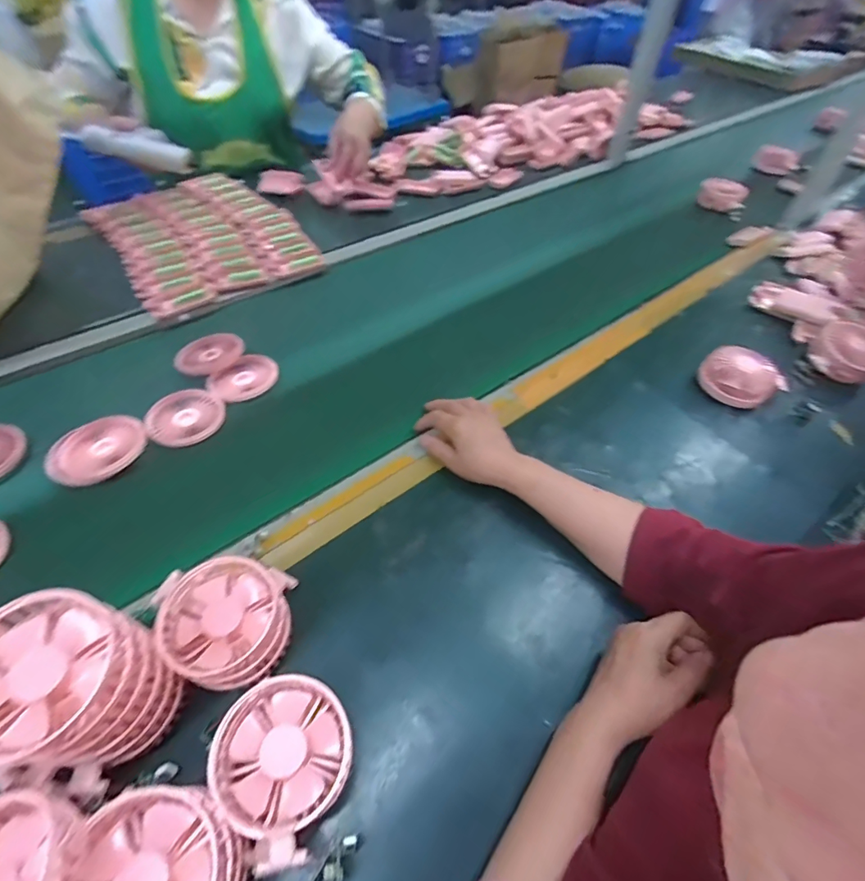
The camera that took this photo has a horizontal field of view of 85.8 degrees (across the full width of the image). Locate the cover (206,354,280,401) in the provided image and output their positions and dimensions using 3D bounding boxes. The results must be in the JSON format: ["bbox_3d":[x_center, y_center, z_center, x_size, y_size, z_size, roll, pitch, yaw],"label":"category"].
[{"bbox_3d":[-0.262,-0.087,0.646,0.075,0.014,0.090,37,58,23],"label":"cover"}]

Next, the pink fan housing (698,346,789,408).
[{"bbox_3d":[0.432,-0.089,0.651,0.086,0.048,0.095,-25,58,-22],"label":"pink fan housing"}]

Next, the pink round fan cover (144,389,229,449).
[{"bbox_3d":[-0.313,-0.030,0.592,0.074,0.015,0.090,38,57,3],"label":"pink round fan cover"}]

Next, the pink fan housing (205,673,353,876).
[{"bbox_3d":[-0.109,0.229,0.333,0.096,0.045,0.104,1,50,-2],"label":"pink fan housing"}]

